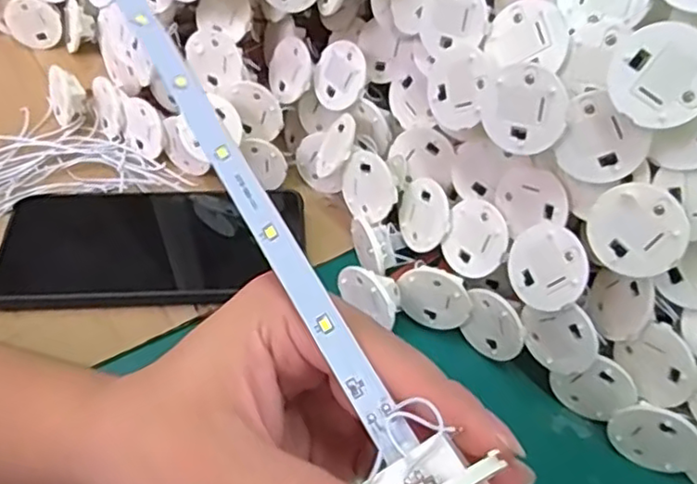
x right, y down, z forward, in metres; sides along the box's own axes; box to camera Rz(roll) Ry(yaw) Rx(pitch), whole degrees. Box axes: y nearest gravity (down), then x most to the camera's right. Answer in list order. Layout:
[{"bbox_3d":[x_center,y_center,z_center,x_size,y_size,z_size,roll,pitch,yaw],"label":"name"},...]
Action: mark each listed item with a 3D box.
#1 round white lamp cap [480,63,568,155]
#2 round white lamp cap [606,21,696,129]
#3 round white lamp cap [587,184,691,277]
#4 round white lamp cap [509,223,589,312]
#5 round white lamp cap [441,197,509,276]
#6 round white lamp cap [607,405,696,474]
[{"bbox_3d":[0.076,-0.055,0.280,0.034,0.039,0.004,40,40,19],"label":"round white lamp cap"},{"bbox_3d":[0.120,-0.064,0.250,0.038,0.037,0.004,60,20,-1],"label":"round white lamp cap"},{"bbox_3d":[0.118,-0.005,0.269,0.004,0.038,0.037,-20,78,-49],"label":"round white lamp cap"},{"bbox_3d":[0.090,0.011,0.295,0.004,0.037,0.036,-2,-1,-45],"label":"round white lamp cap"},{"bbox_3d":[0.064,-0.001,0.327,0.033,0.038,0.004,33,23,35],"label":"round white lamp cap"},{"bbox_3d":[0.138,0.089,0.294,0.037,0.038,0.006,26,49,17],"label":"round white lamp cap"}]

